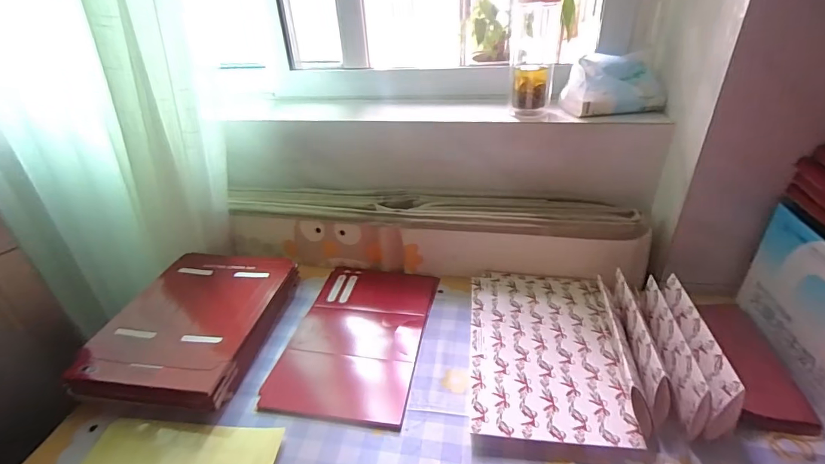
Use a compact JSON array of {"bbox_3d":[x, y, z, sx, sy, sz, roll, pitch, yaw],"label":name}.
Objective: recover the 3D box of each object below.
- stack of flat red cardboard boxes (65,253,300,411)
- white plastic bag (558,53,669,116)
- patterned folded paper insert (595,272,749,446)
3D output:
[{"bbox_3d":[-0.311,0.125,0.610,0.215,0.039,0.267,2,33,9],"label":"stack of flat red cardboard boxes"},{"bbox_3d":[0.309,-0.226,0.645,0.134,0.072,0.077,-10,33,-9],"label":"white plastic bag"},{"bbox_3d":[0.283,0.132,0.490,0.094,0.069,0.183,1,32,7],"label":"patterned folded paper insert"}]

